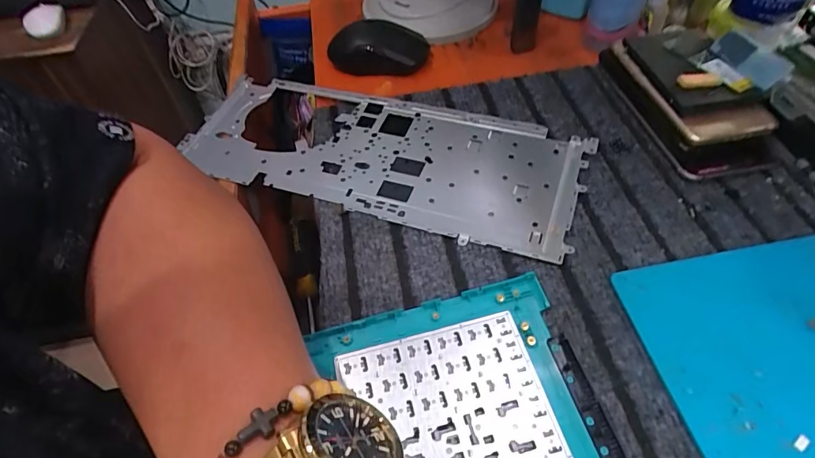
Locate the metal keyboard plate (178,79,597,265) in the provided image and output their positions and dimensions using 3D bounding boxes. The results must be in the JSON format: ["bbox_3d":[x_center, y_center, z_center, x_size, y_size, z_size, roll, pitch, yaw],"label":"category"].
[{"bbox_3d":[-0.030,-0.067,0.393,0.338,0.012,0.133,15,54,16],"label":"metal keyboard plate"}]

